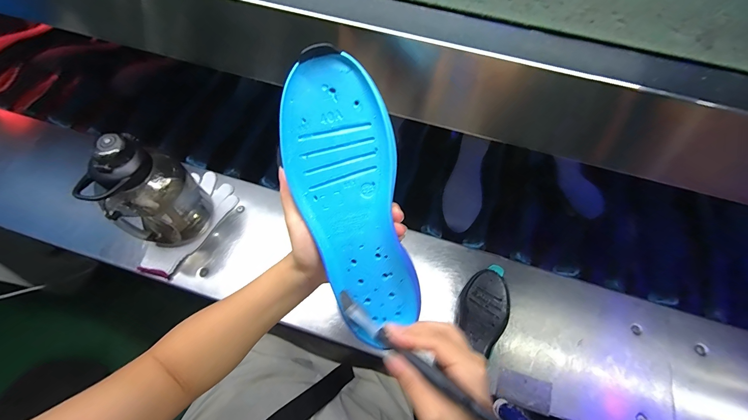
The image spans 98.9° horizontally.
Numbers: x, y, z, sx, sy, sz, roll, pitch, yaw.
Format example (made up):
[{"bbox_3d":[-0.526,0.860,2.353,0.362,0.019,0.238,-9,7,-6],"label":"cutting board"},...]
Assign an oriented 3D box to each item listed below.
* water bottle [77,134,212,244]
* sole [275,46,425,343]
[{"bbox_3d":[-0.366,-0.028,0.533,0.098,0.217,0.142,29,68,12],"label":"water bottle"},{"bbox_3d":[-0.018,-0.001,0.293,0.089,0.038,0.252,-17,106,-10],"label":"sole"}]

